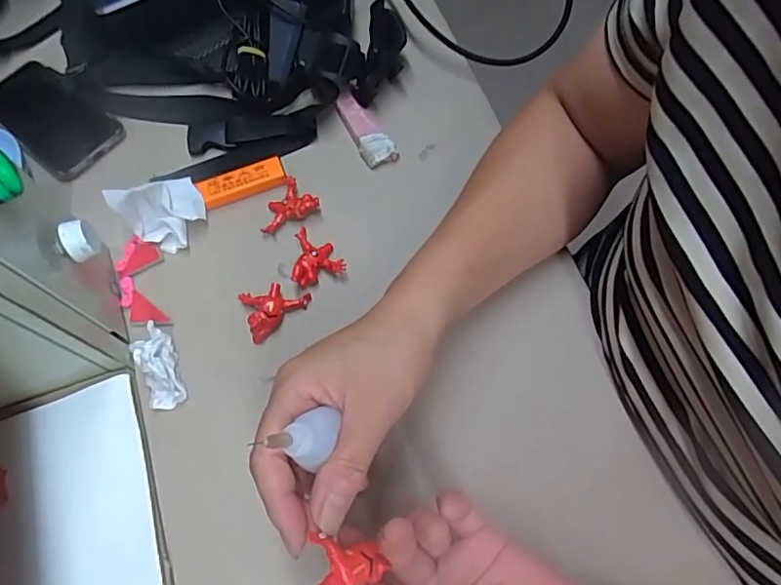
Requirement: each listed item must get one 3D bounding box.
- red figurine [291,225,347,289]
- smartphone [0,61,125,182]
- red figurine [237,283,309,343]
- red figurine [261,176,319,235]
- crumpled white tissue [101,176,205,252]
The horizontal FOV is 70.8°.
[{"bbox_3d":[-0.053,-0.029,0.407,0.037,0.013,0.046,-5,66,2],"label":"red figurine"},{"bbox_3d":[-0.303,-0.156,0.484,0.147,0.010,0.070,38,74,18],"label":"smartphone"},{"bbox_3d":[-0.082,0.009,0.396,0.046,0.018,0.037,-24,67,-6],"label":"red figurine"},{"bbox_3d":[-0.083,-0.071,0.428,0.046,0.015,0.036,-24,67,-6],"label":"red figurine"},{"bbox_3d":[-0.169,-0.063,0.417,0.045,0.046,0.058,41,70,17],"label":"crumpled white tissue"}]

